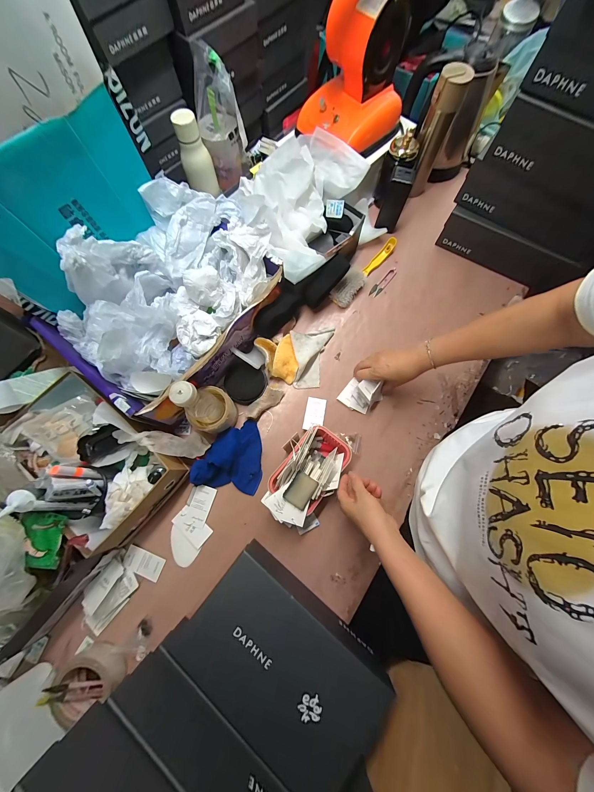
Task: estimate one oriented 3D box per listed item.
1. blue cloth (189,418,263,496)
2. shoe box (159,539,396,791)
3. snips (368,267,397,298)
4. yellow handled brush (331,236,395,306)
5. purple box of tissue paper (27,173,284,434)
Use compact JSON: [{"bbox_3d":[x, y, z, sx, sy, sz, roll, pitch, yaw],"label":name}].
[{"bbox_3d":[-0.137,0.118,0.548,0.130,0.048,0.147,10,75,4],"label":"blue cloth"},{"bbox_3d":[-0.028,0.424,0.441,0.301,0.100,0.186,38,79,10],"label":"shoe box"},{"bbox_3d":[0.222,-0.291,0.678,0.023,0.006,0.104,42,79,11],"label":"snips"},{"bbox_3d":[0.173,-0.317,0.671,0.051,0.036,0.233,40,79,10],"label":"yellow handled brush"},{"bbox_3d":[-0.247,-0.195,0.506,0.287,0.196,0.410,36,78,10],"label":"purple box of tissue paper"}]

